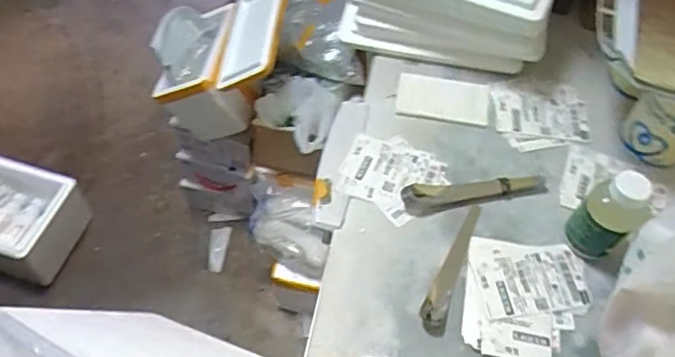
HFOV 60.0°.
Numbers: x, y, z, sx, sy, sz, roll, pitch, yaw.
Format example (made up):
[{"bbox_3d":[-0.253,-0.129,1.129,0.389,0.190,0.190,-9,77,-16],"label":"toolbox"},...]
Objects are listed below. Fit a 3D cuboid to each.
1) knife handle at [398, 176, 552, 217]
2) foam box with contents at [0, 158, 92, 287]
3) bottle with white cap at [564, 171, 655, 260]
[{"bbox_3d":[0.181,0.017,0.766,0.188,0.018,0.035,-8,57,-10],"label":"knife handle"},{"bbox_3d":[-0.865,0.095,1.509,0.385,0.198,0.239,16,56,6],"label":"foam box with contents"},{"bbox_3d":[0.312,0.046,0.681,0.064,0.127,0.059,2,56,-3],"label":"bottle with white cap"}]

